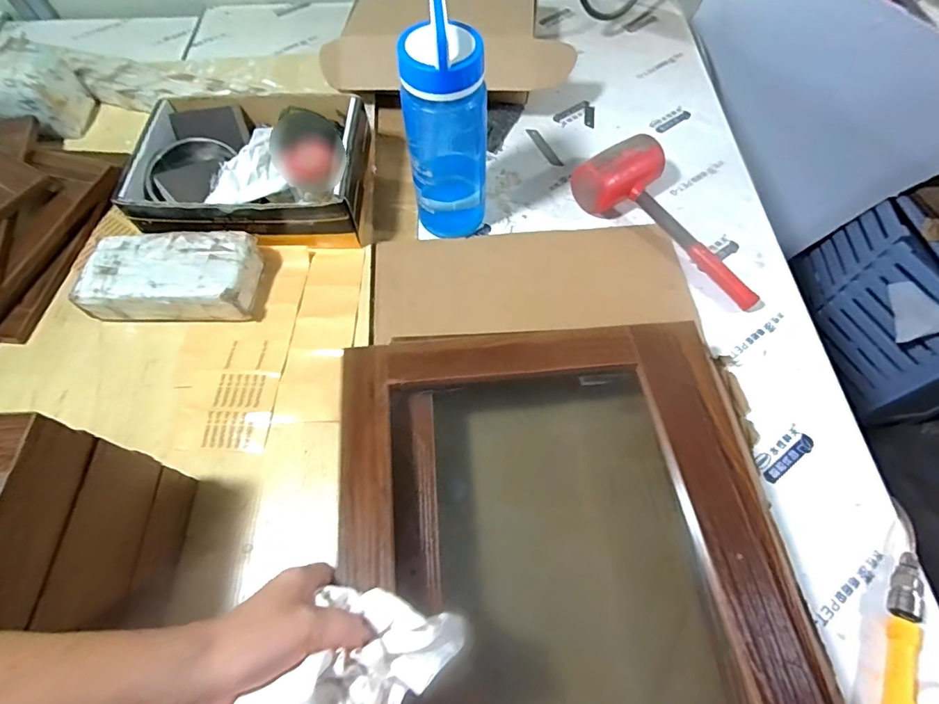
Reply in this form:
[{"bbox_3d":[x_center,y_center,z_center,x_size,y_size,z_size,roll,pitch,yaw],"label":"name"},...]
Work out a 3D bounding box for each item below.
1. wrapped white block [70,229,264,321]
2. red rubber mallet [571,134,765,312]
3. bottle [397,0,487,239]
[{"bbox_3d":[-0.389,-0.095,0.625,0.216,0.070,0.110,1,62,3],"label":"wrapped white block"},{"bbox_3d":[0.281,-0.178,0.660,0.125,0.077,0.300,-28,64,-13],"label":"red rubber mallet"},{"bbox_3d":[-0.031,-0.267,0.595,0.103,0.286,0.074,3,62,3],"label":"bottle"}]

